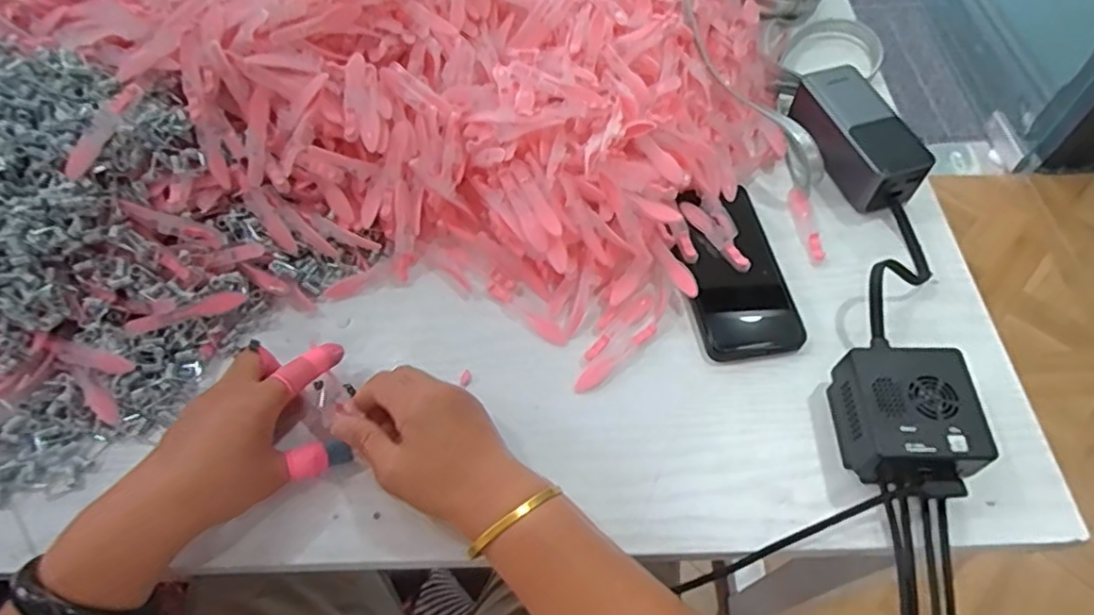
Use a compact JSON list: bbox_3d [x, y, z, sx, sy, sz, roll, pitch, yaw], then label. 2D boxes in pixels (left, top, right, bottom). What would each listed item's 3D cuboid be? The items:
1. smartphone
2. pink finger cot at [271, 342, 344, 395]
[{"bbox_3d":[0.148,-0.032,0.500,0.074,0.010,0.148,-5,59,-3],"label":"smartphone"},{"bbox_3d":[-0.156,0.038,0.424,0.014,0.014,0.047,38,43,17],"label":"pink finger cot"}]

